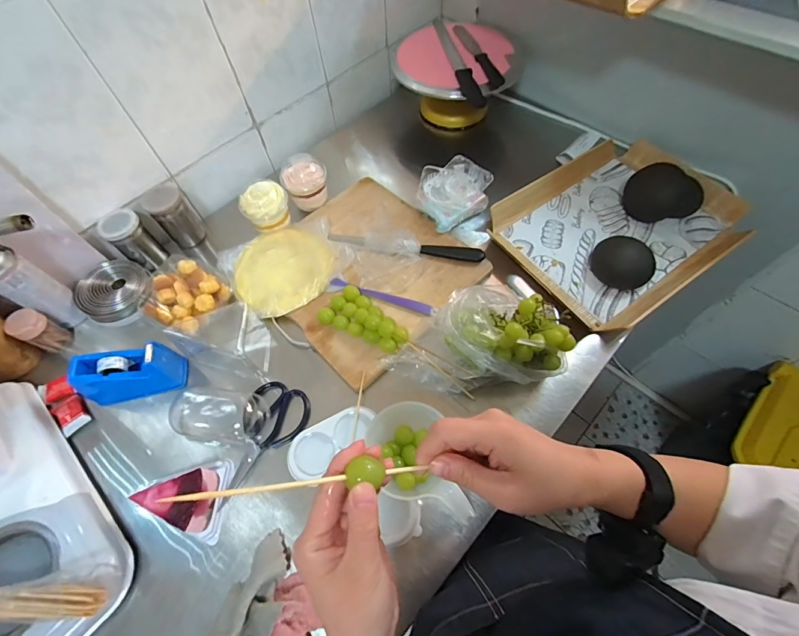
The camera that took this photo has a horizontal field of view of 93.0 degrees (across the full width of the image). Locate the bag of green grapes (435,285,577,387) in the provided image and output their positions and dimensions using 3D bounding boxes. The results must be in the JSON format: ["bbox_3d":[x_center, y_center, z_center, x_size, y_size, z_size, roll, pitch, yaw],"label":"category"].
[{"bbox_3d":[0.156,0.021,0.580,0.197,0.123,0.155,-15,61,-5],"label":"bag of green grapes"}]

